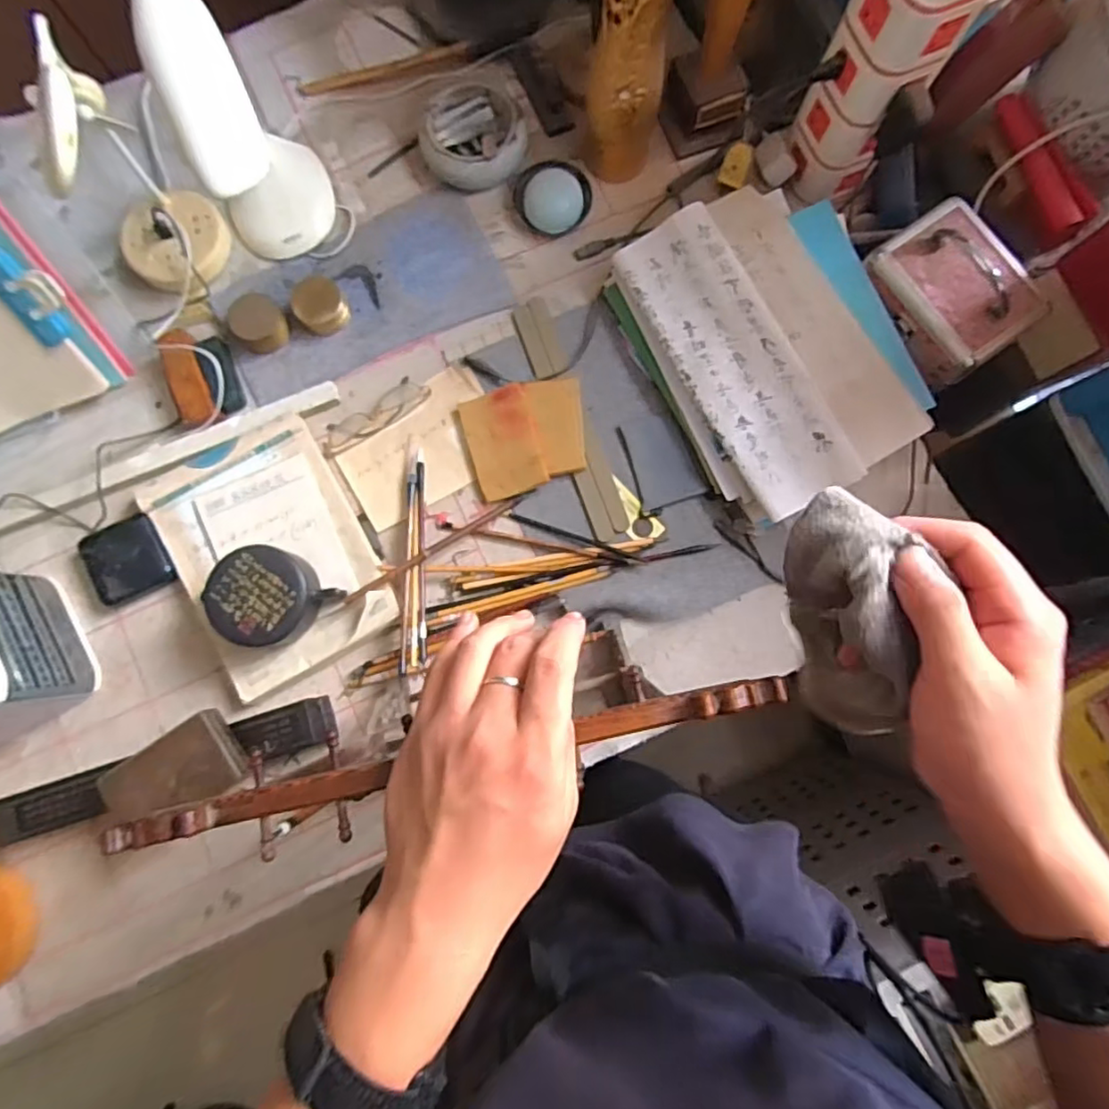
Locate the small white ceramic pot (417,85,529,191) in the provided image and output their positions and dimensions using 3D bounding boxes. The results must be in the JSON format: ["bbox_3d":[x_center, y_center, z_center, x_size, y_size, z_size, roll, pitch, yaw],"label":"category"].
[{"bbox_3d":[-0.094,-0.487,0.725,0.119,0.047,0.103,-8,82,-1],"label":"small white ceramic pot"}]

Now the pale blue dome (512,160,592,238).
[{"bbox_3d":[-0.001,-0.416,0.722,0.088,0.032,0.071,-13,83,-2],"label":"pale blue dome"}]

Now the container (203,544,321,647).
[{"bbox_3d":[-0.290,0.043,0.630,0.102,0.055,0.094,0,82,0],"label":"container"}]

